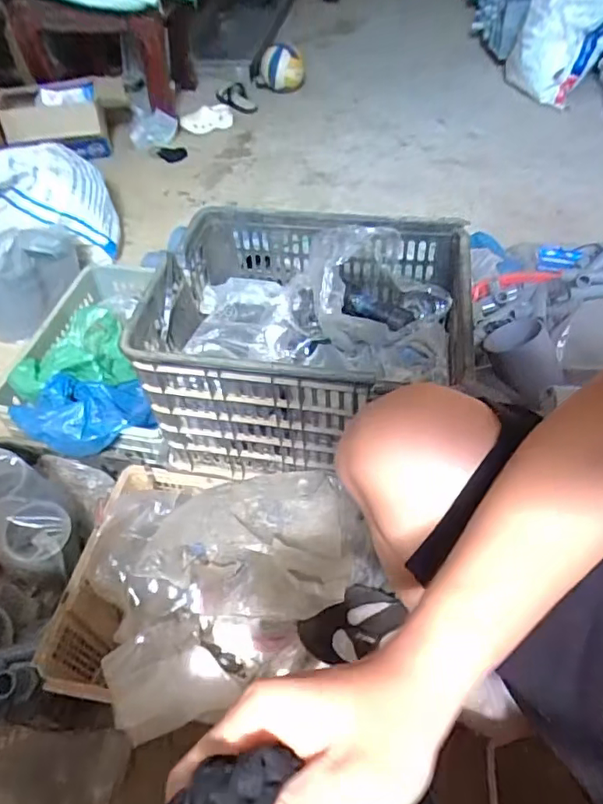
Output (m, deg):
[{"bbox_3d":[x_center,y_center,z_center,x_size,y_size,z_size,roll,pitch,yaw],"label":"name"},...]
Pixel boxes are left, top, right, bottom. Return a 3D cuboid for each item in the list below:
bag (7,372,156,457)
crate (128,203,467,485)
[{"bbox_3d":[-0.396,0.018,0.978,0.254,0.089,0.148,-11,50,-5],"label":"bag"},{"bbox_3d":[0.017,-0.093,0.848,0.433,0.260,0.351,6,50,9],"label":"crate"}]

